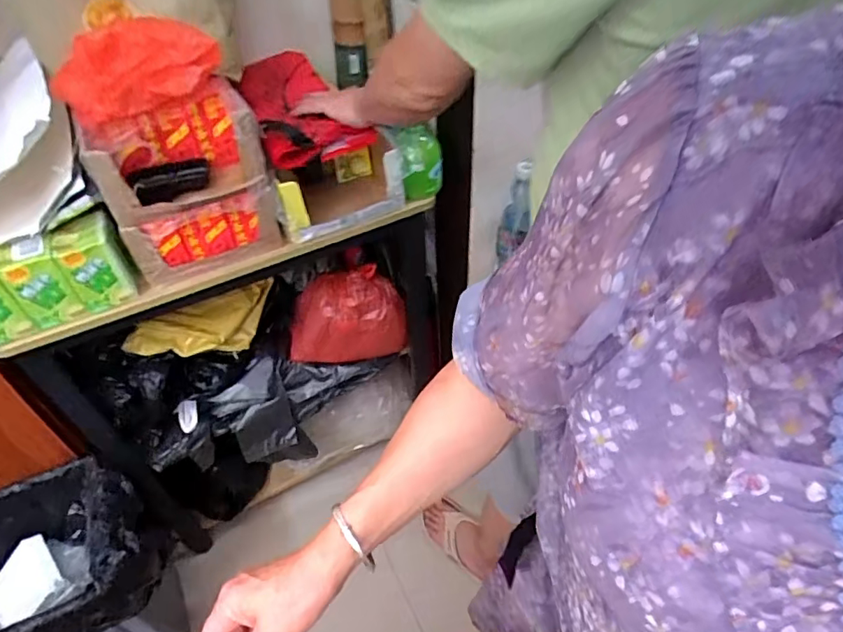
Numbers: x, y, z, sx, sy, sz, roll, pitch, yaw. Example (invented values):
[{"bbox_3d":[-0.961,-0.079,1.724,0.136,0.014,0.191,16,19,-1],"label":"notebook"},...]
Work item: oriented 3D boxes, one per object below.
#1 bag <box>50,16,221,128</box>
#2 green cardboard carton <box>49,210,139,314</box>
[{"bbox_3d":[-0.369,-0.315,0.668,0.210,0.092,0.103,-18,46,7],"label":"bag"},{"bbox_3d":[-0.451,-0.076,0.725,0.080,0.111,0.060,-27,51,-22],"label":"green cardboard carton"}]

